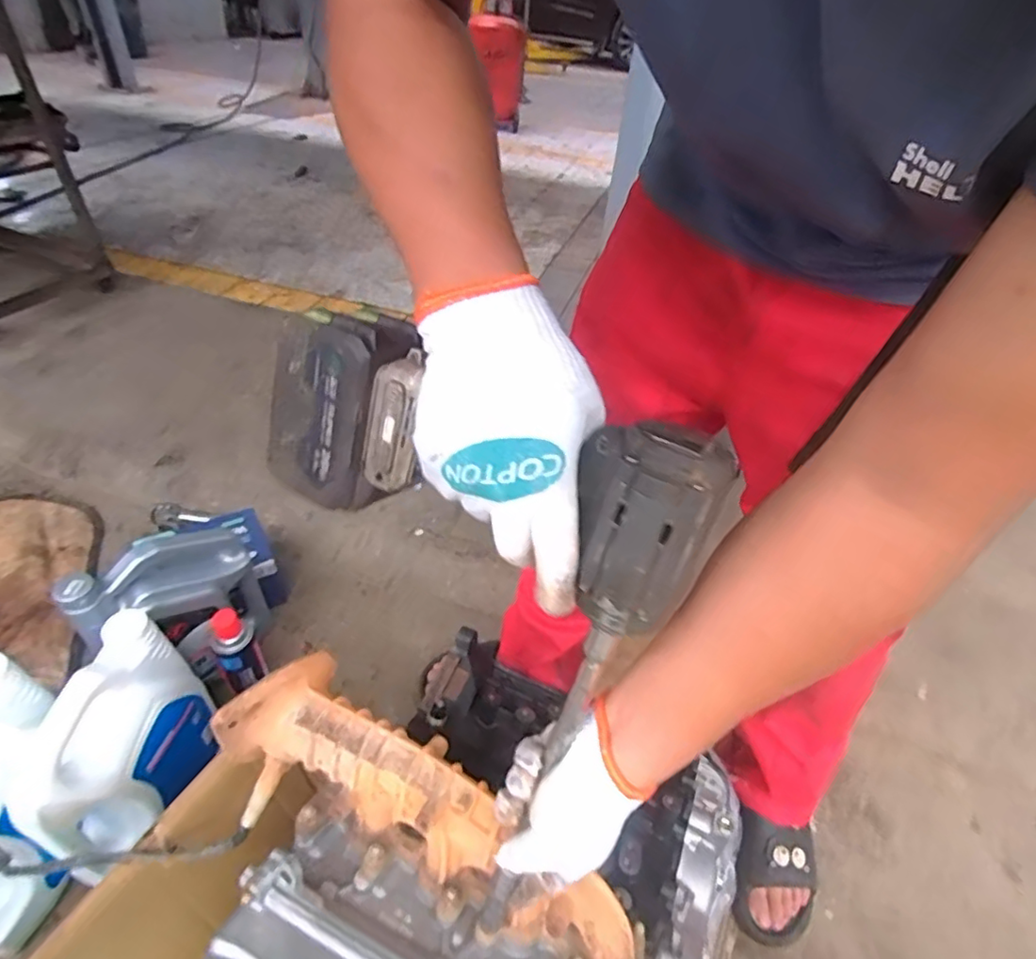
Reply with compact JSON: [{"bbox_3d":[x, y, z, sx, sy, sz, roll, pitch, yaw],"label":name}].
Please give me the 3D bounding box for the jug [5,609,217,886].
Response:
[{"bbox_3d":[-0.488,0.330,0.718,0.116,0.238,0.218,20,45,17],"label":"jug"}]

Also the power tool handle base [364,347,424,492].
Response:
[{"bbox_3d":[-0.074,-0.033,0.353,0.029,0.081,0.018,13,19,10],"label":"power tool handle base"}]

